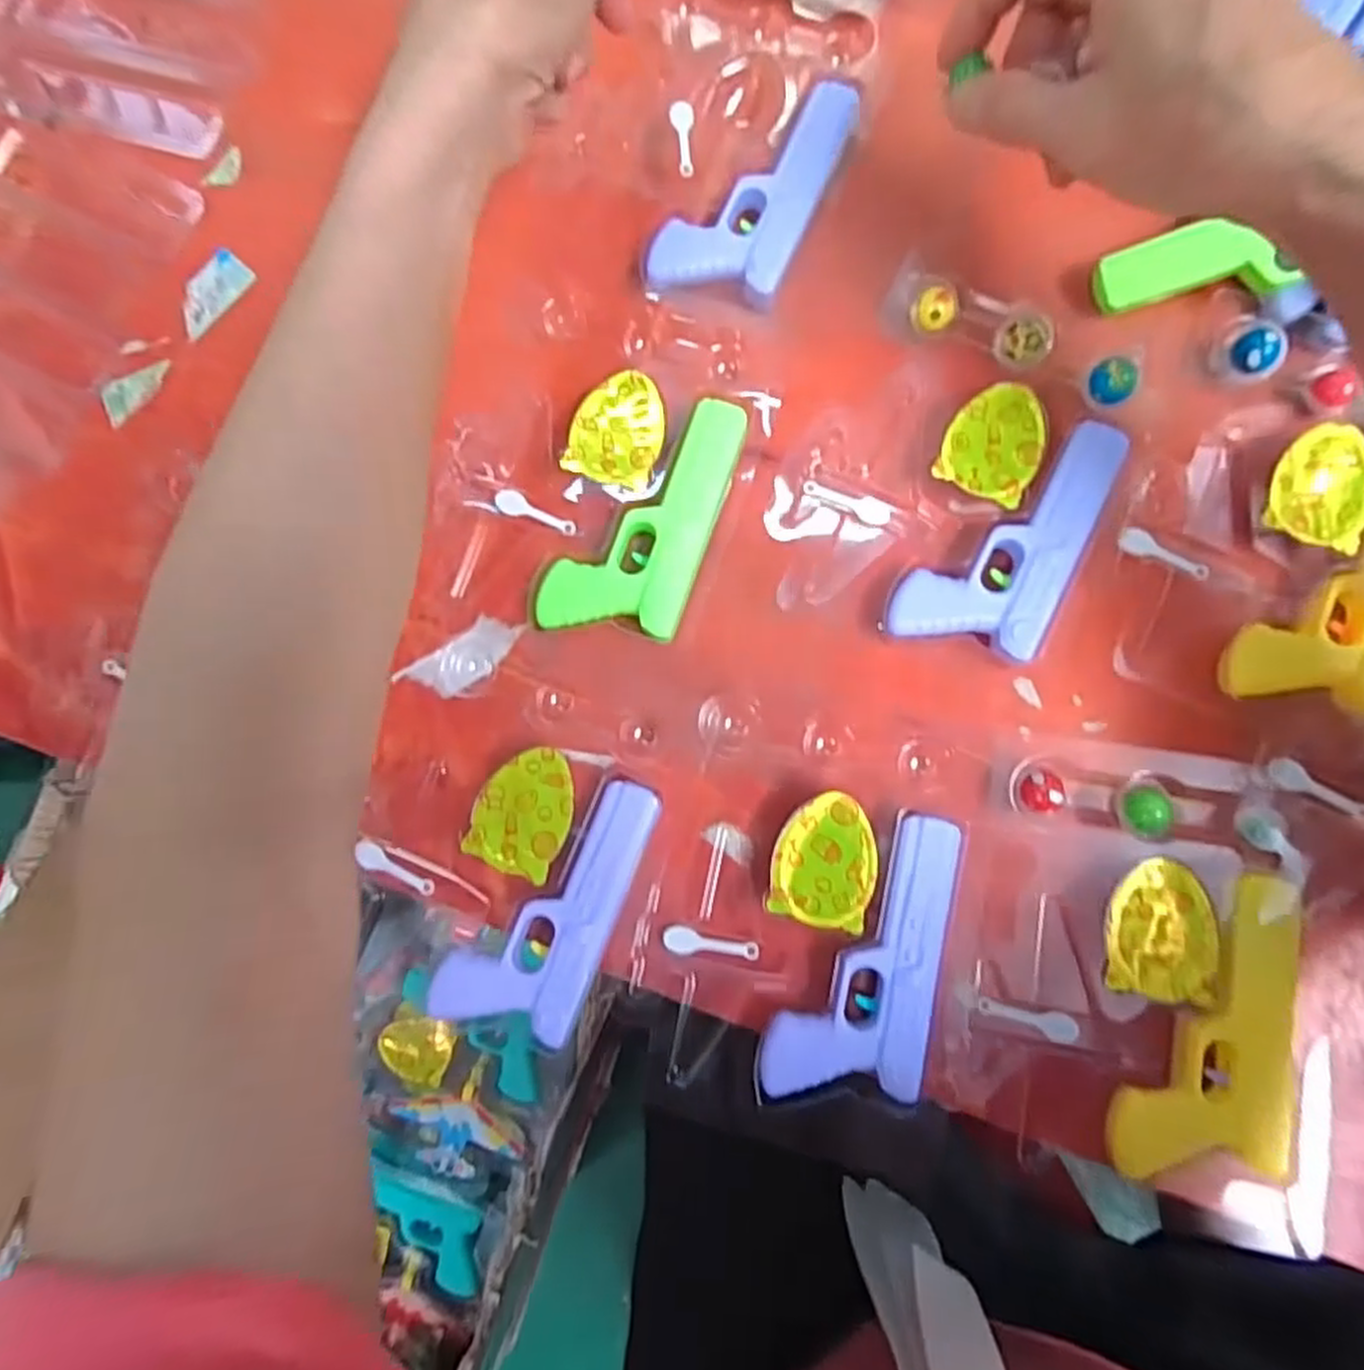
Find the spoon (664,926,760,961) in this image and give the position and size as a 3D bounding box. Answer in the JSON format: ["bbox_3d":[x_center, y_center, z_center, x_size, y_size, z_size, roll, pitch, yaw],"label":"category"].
[{"bbox_3d":[0.012,0.107,0.320,0.039,0.004,0.010,5,84,6],"label":"spoon"}]

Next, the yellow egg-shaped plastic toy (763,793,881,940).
[{"bbox_3d":[0.058,0.070,0.316,0.040,0.013,0.051,12,85,6],"label":"yellow egg-shaped plastic toy"}]

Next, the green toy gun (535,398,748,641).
[{"bbox_3d":[-0.015,-0.073,0.339,0.059,0.011,0.114,20,86,7],"label":"green toy gun"}]

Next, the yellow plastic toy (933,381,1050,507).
[{"bbox_3d":[0.133,-0.103,0.330,0.039,0.007,0.049,26,86,8],"label":"yellow plastic toy"}]

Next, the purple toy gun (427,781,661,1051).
[{"bbox_3d":[-0.054,0.089,0.321,0.057,0.015,0.112,22,86,7],"label":"purple toy gun"}]

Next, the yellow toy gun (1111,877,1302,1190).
[{"bbox_3d":[0.200,0.128,0.294,0.060,0.010,0.114,7,84,6],"label":"yellow toy gun"}]

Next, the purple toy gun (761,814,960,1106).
[{"bbox_3d":[0.074,0.107,0.308,0.059,0.012,0.116,14,85,7],"label":"purple toy gun"}]

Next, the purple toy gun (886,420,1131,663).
[{"bbox_3d":[0.137,-0.063,0.326,0.061,0.011,0.114,27,87,8],"label":"purple toy gun"}]

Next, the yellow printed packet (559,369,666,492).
[{"bbox_3d":[-0.027,-0.112,0.343,0.039,0.013,0.050,16,85,7],"label":"yellow printed packet"}]

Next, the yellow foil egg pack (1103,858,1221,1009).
[{"bbox_3d":[0.187,0.095,0.301,0.040,0.009,0.051,9,84,6],"label":"yellow foil egg pack"}]

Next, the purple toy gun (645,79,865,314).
[{"bbox_3d":[0.034,-0.225,0.354,0.060,0.010,0.115,25,86,7],"label":"purple toy gun"}]

